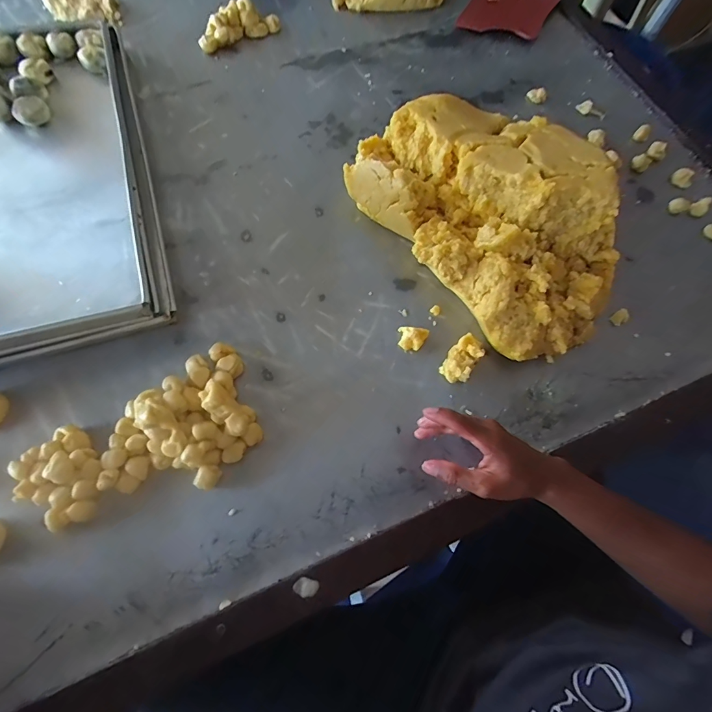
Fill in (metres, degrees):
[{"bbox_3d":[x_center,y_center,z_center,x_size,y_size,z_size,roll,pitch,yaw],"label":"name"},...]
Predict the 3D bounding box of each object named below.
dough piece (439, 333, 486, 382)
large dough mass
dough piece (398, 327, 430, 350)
[{"bbox_3d":[0.119,0.003,0.442,0.031,0.023,0.055,35,72,10],"label":"dough piece"},{"bbox_3d":[0.165,-0.174,0.463,0.204,0.114,0.336,-35,75,-14],"label":"large dough mass"},{"bbox_3d":[0.066,-0.020,0.453,0.032,0.018,0.025,8,69,0],"label":"dough piece"}]

